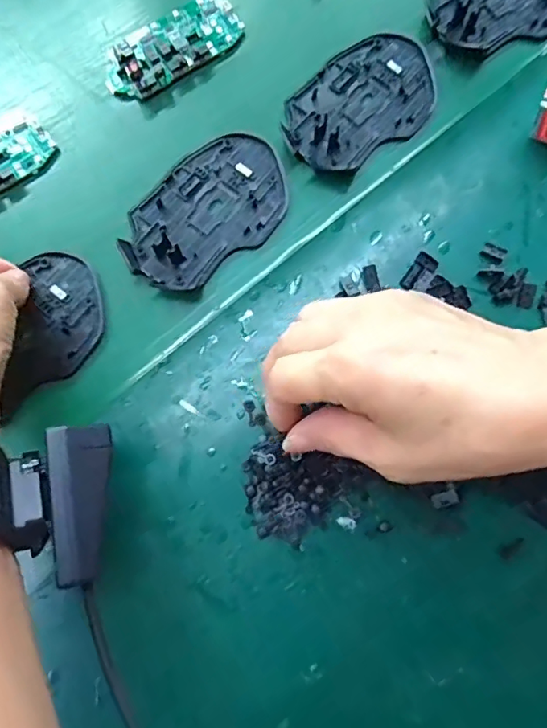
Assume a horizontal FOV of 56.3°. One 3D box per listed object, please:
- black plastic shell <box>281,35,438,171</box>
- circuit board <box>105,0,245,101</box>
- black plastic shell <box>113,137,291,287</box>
[{"bbox_3d":[0.057,-0.171,0.333,0.110,0.009,0.072,-33,80,-7],"label":"black plastic shell"},{"bbox_3d":[-0.068,-0.214,0.344,0.099,0.012,0.045,-36,80,-7],"label":"circuit board"},{"bbox_3d":[-0.040,-0.095,0.314,0.072,0.009,0.111,41,81,8],"label":"black plastic shell"}]

